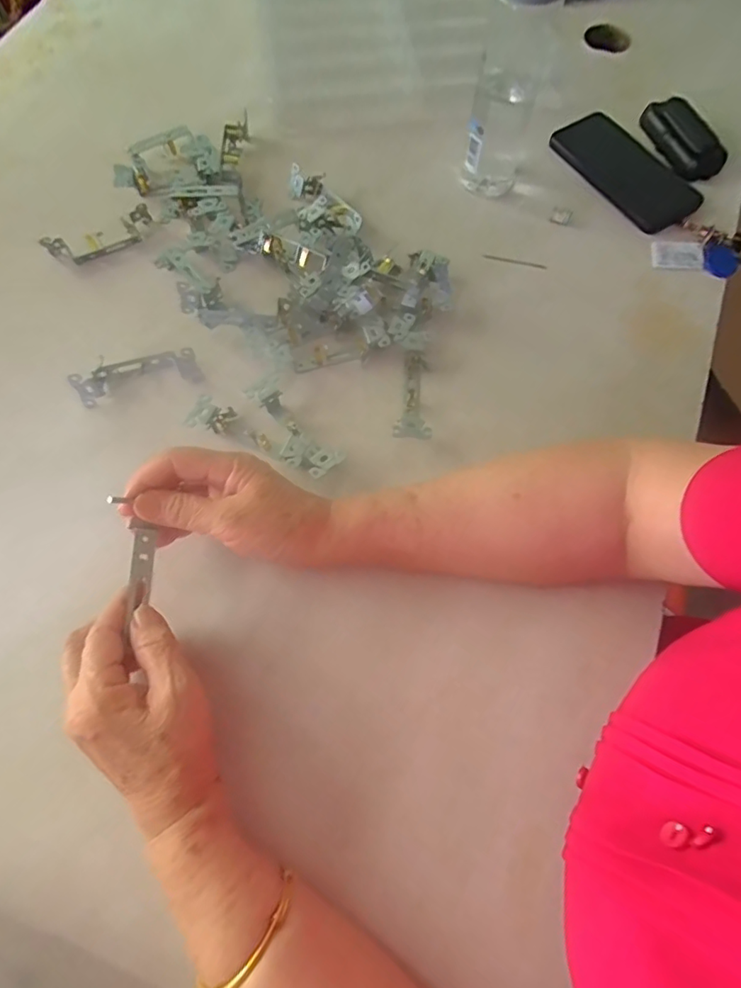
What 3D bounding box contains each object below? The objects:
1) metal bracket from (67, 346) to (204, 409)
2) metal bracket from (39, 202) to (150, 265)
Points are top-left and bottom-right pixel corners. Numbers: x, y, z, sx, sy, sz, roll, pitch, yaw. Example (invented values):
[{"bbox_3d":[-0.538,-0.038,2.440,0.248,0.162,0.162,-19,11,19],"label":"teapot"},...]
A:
[{"bbox_3d":[-0.204,-0.109,0.445,0.103,0.025,0.036,-9,69,-4],"label":"metal bracket"},{"bbox_3d":[-0.267,-0.256,0.502,0.104,0.026,0.025,-25,71,-9],"label":"metal bracket"}]

